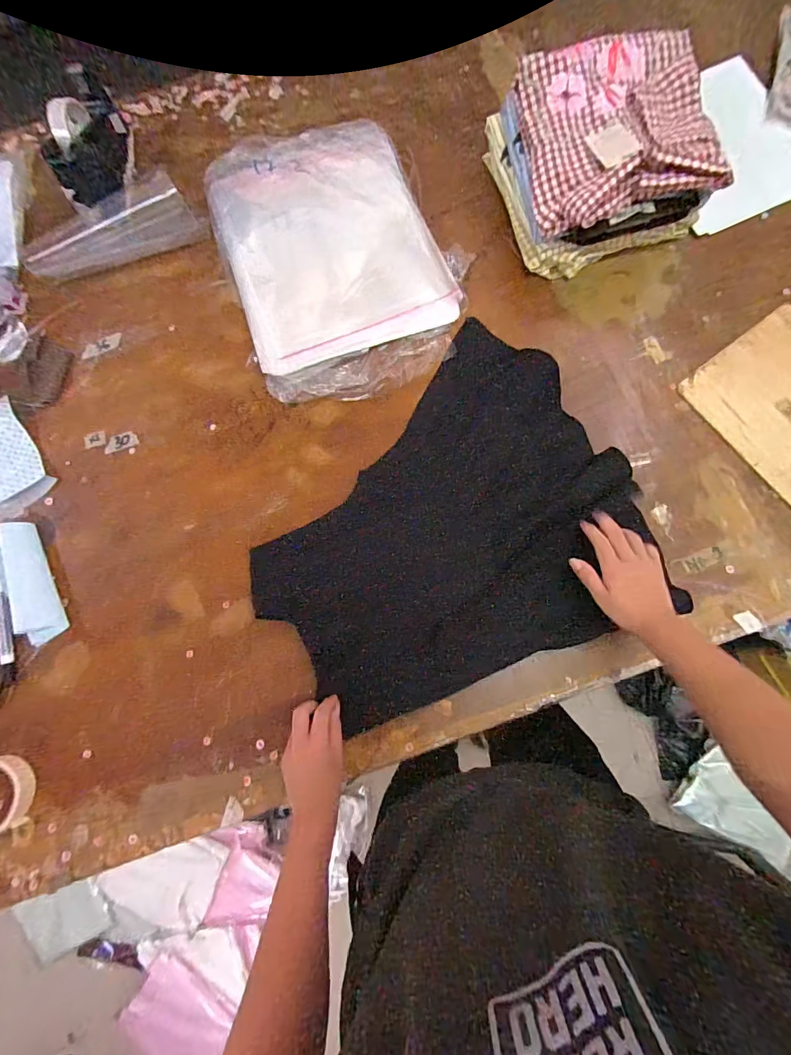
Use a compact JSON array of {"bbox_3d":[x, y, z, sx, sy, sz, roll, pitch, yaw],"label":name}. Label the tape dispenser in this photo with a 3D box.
[{"bbox_3d":[-0.492,-0.626,0.676,0.073,0.111,0.197,-5,81,0],"label":"tape dispenser"}]

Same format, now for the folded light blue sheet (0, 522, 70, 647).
[{"bbox_3d":[-0.518,0.078,0.591,0.067,0.032,0.174,-26,81,-4],"label":"folded light blue sheet"}]

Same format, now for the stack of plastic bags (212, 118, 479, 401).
[{"bbox_3d":[-0.092,-0.438,0.675,0.344,0.045,0.484,-15,81,-2],"label":"stack of plastic bags"}]

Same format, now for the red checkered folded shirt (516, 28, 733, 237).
[{"bbox_3d":[0.319,-0.568,0.604,0.255,0.057,0.273,-7,78,-1],"label":"red checkered folded shirt"}]

